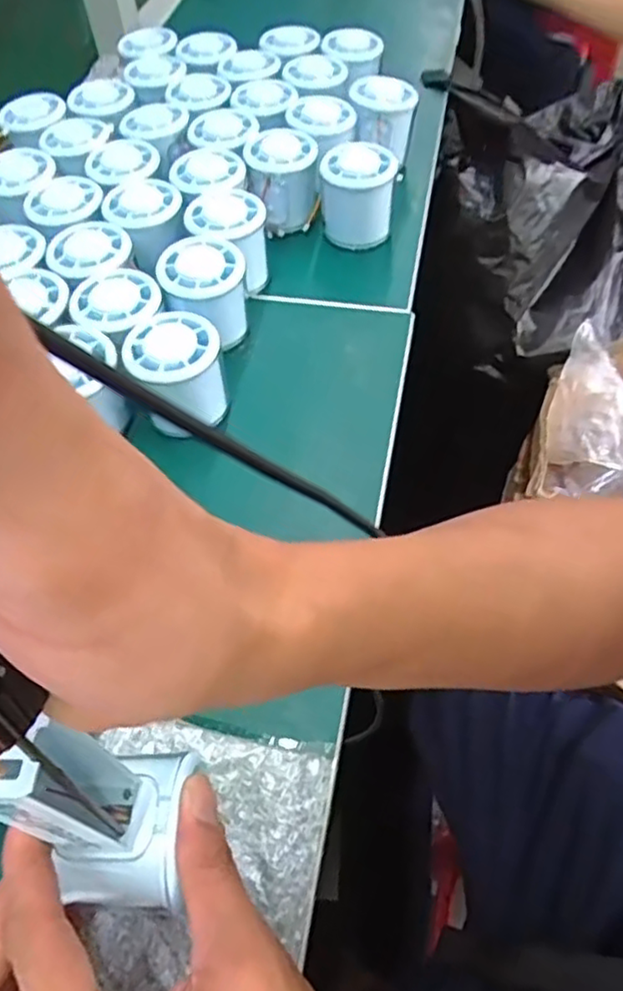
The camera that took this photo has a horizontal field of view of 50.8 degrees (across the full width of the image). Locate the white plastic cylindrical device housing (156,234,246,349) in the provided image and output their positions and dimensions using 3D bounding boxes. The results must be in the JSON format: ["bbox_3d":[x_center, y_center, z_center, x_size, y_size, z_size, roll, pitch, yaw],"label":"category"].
[{"bbox_3d":[-0.074,-0.135,0.451,0.056,0.058,0.053,-1,56,2],"label":"white plastic cylindrical device housing"}]

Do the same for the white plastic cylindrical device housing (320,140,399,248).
[{"bbox_3d":[0.036,-0.229,0.508,0.055,0.060,0.049,-1,56,3],"label":"white plastic cylindrical device housing"}]

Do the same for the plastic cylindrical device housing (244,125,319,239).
[{"bbox_3d":[-0.022,-0.251,0.524,0.055,0.058,0.053,-8,56,-2],"label":"plastic cylindrical device housing"}]

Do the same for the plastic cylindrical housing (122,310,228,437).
[{"bbox_3d":[-0.083,-0.074,0.413,0.055,0.056,0.054,-1,56,2],"label":"plastic cylindrical housing"}]

